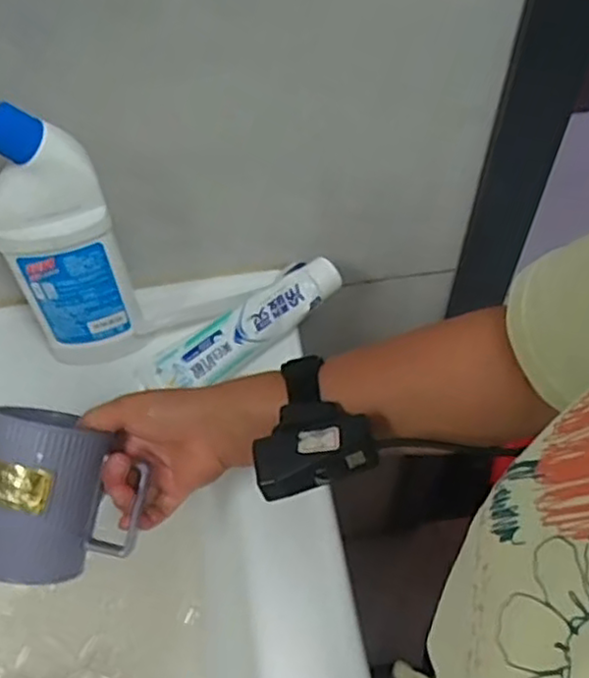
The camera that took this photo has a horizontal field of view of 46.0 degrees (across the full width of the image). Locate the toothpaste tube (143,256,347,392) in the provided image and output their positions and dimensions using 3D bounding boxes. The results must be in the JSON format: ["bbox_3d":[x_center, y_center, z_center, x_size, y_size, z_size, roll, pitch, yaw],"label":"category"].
[{"bbox_3d":[-0.042,-0.011,0.614,0.189,0.033,0.052,-38,61,-21],"label":"toothpaste tube"}]

